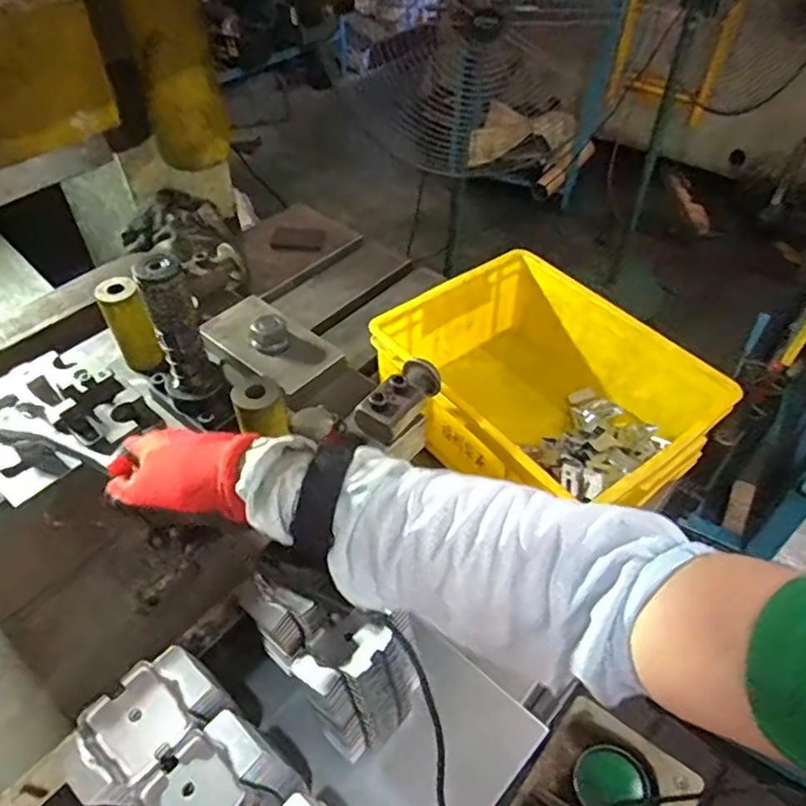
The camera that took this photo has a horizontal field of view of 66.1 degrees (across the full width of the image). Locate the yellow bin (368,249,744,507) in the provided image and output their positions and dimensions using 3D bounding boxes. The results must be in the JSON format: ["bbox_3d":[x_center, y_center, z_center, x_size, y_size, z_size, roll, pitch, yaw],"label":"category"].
[{"bbox_3d":[0.166,-0.007,0.732,0.262,0.136,0.338,-32,55,-25],"label":"yellow bin"}]

